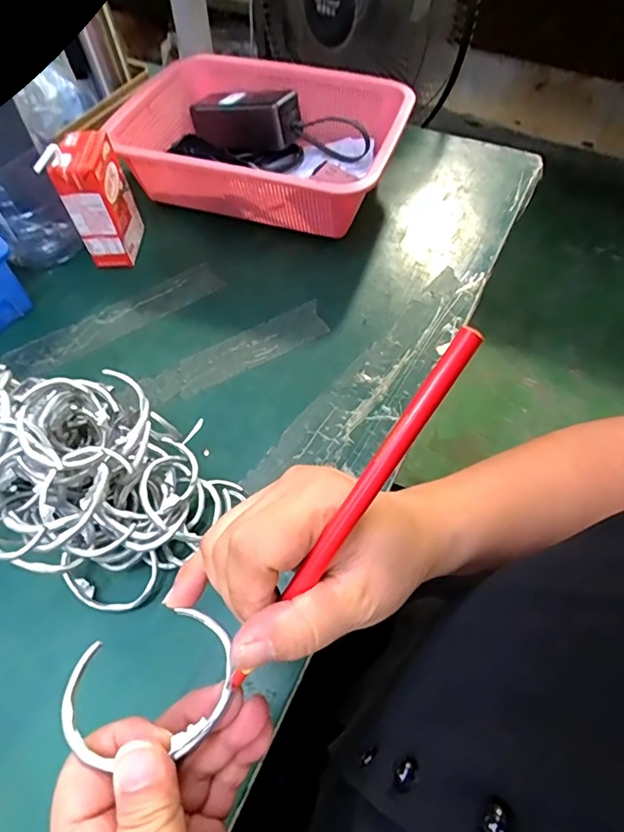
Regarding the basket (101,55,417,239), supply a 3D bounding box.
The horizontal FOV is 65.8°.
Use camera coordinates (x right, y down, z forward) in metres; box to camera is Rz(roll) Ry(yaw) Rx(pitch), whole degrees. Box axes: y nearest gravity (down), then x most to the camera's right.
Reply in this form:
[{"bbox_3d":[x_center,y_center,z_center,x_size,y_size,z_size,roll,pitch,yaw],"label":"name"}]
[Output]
[{"bbox_3d":[-0.050,-0.313,0.546,0.295,0.093,0.214,18,59,12],"label":"basket"}]

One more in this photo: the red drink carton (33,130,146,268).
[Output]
[{"bbox_3d":[-0.211,-0.215,0.476,0.044,0.104,0.078,2,58,3],"label":"red drink carton"}]

